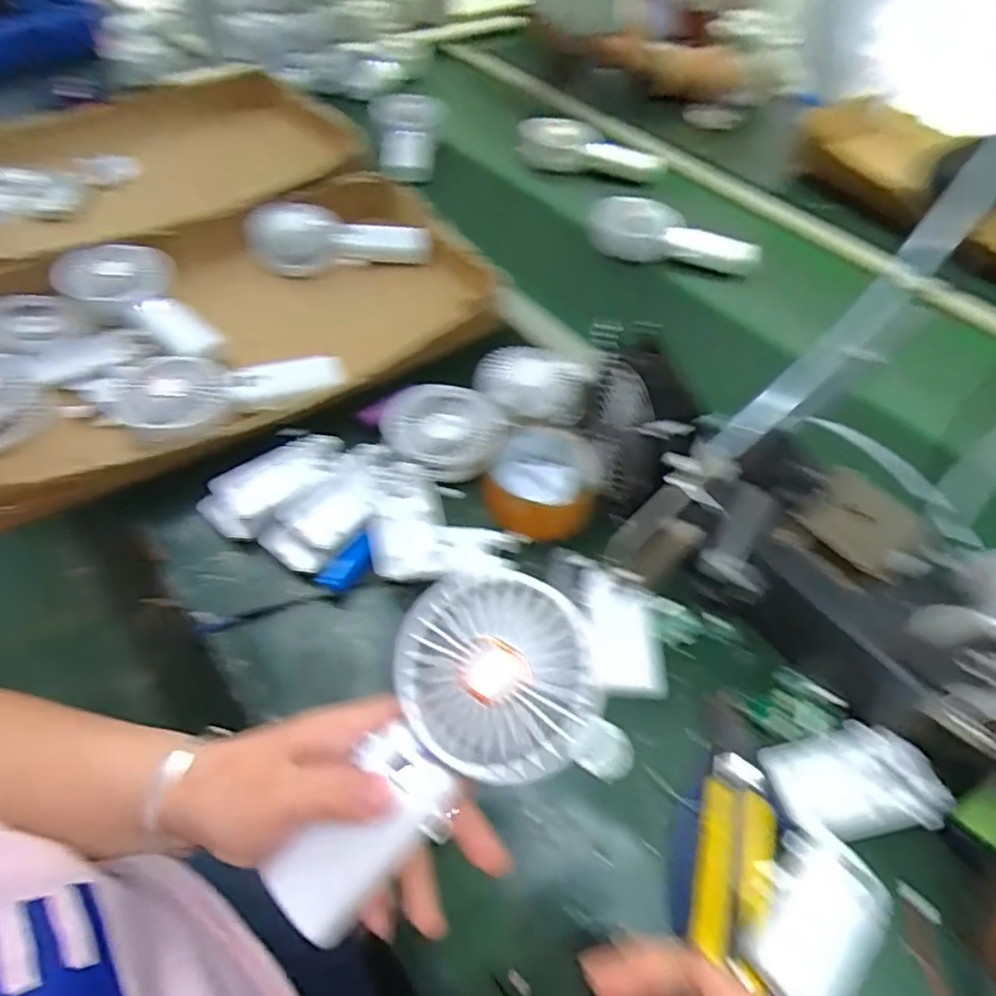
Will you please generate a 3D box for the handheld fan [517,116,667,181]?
[{"bbox_3d":[0.136,-0.502,0.877,0.210,0.042,0.077,7,53,2],"label":"handheld fan"}]

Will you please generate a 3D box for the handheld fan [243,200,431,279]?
[{"bbox_3d":[-0.180,-0.293,0.689,0.193,0.057,0.078,-8,54,-10],"label":"handheld fan"}]

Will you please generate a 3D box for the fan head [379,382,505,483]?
[{"bbox_3d":[-0.047,-0.059,0.529,0.103,0.036,0.099,2,53,-2],"label":"fan head"}]

